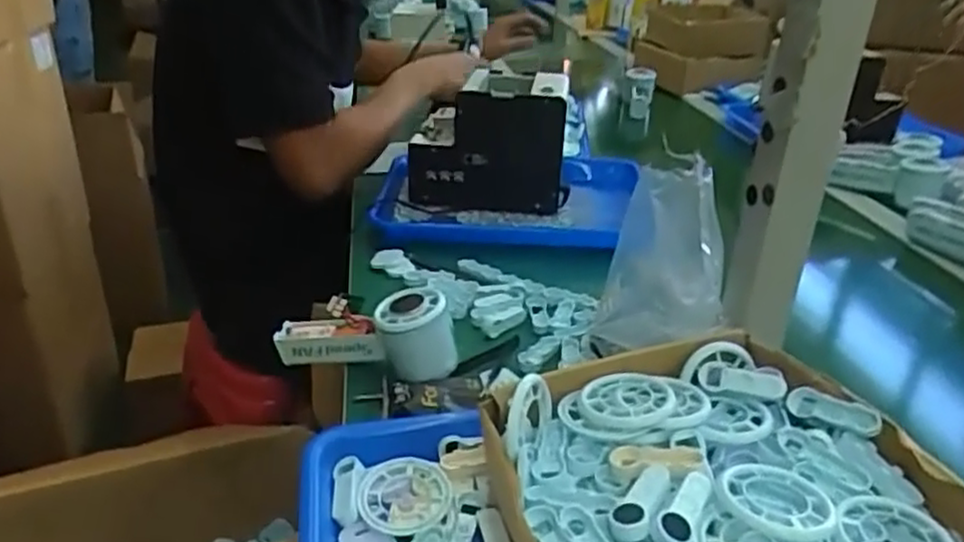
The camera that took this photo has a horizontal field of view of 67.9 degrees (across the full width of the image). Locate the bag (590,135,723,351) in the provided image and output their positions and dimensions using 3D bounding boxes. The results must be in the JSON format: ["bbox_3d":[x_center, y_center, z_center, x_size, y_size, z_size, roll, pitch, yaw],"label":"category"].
[{"bbox_3d":[0.133,-0.010,0.543,0.072,0.139,0.143,3,28,2],"label":"bag"}]

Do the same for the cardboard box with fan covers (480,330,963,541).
[{"bbox_3d":[0.126,0.131,0.390,0.215,0.085,0.199,-5,28,-13],"label":"cardboard box with fan covers"}]

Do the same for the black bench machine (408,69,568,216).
[{"bbox_3d":[0.005,-0.155,0.890,0.184,0.159,0.122,2,28,1],"label":"black bench machine"}]

